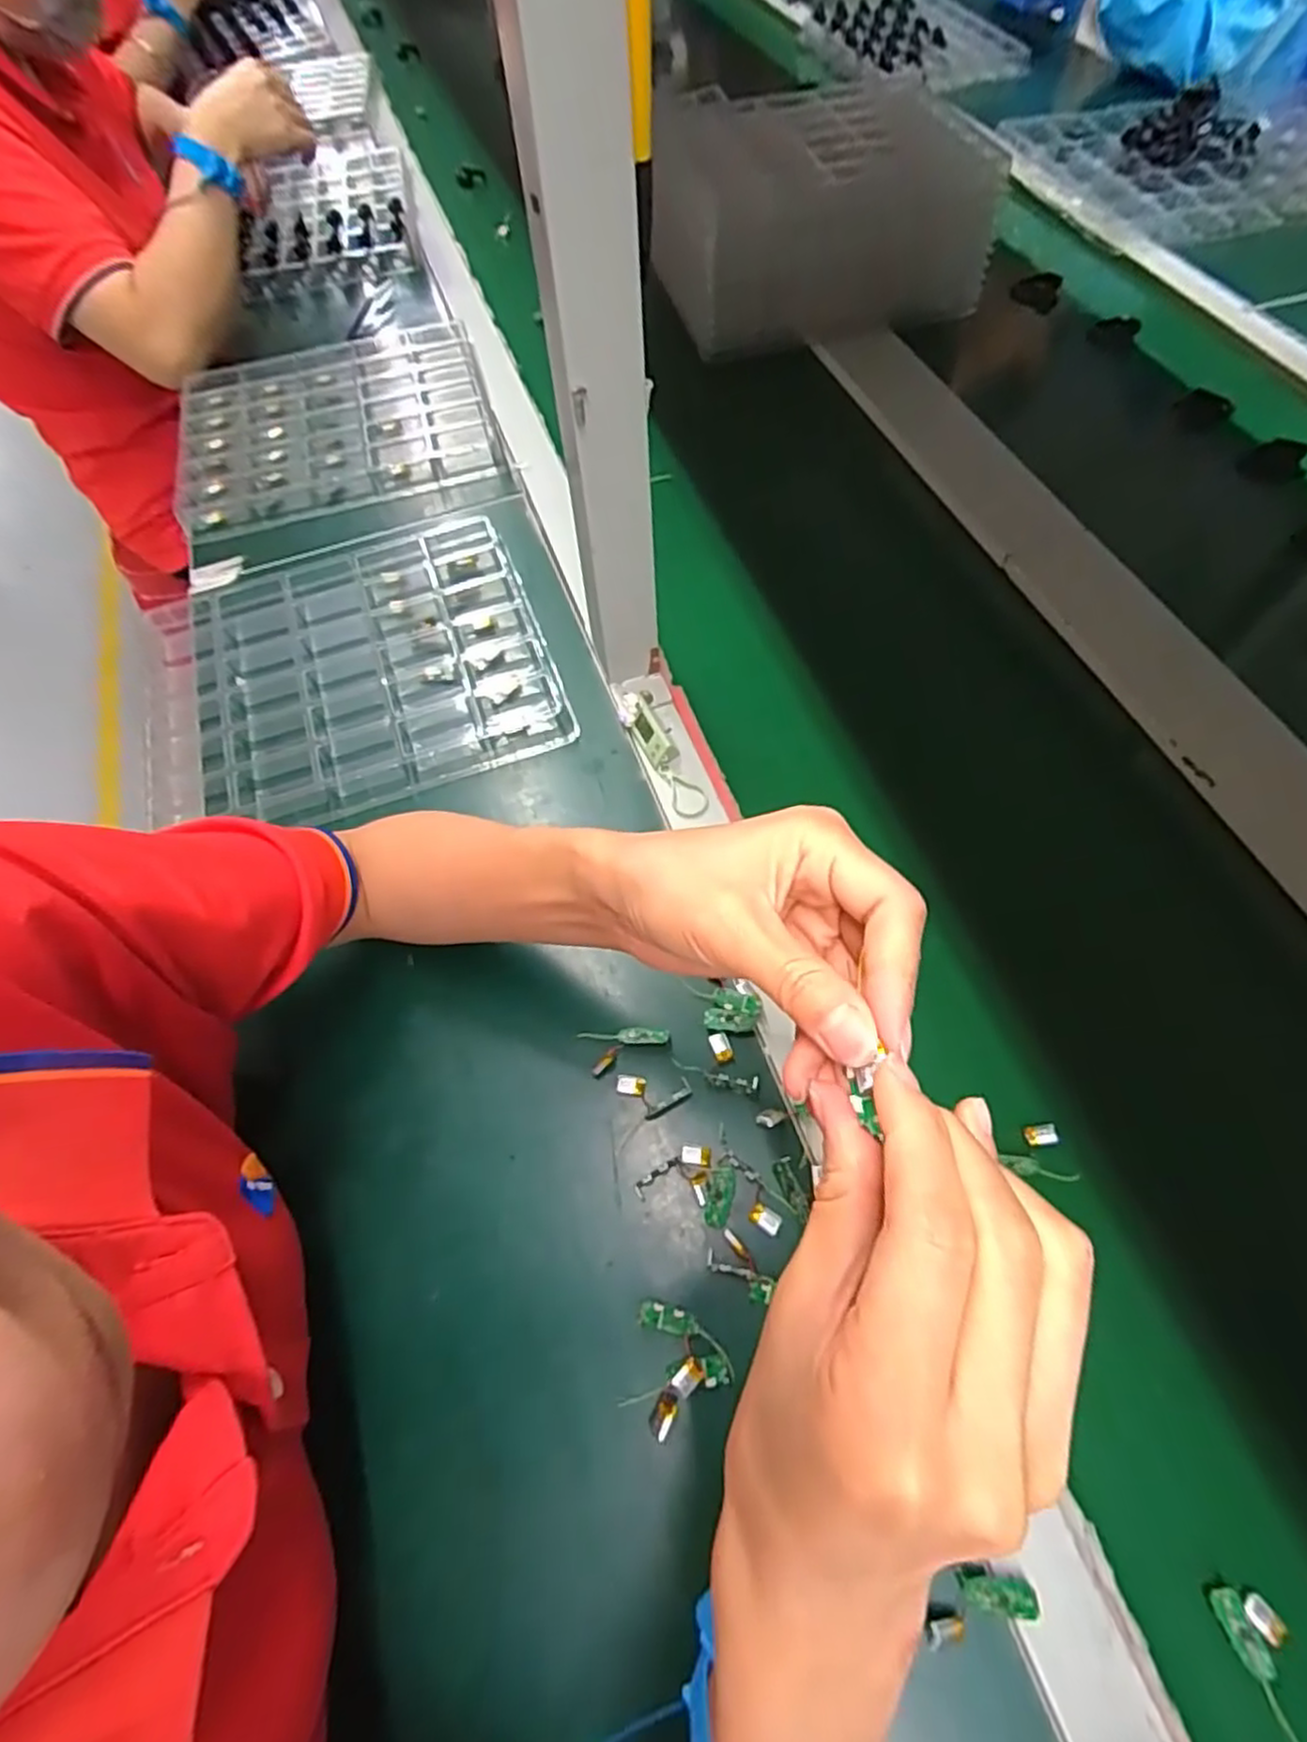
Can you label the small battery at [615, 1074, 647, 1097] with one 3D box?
[{"bbox_3d":[-0.013,0.121,0.413,0.016,0.004,0.010,8,63,8],"label":"small battery"}]

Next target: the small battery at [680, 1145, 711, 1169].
[{"bbox_3d":[0.023,0.153,0.392,0.016,0.004,0.010,6,63,7],"label":"small battery"}]

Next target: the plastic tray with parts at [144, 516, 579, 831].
[{"bbox_3d":[-0.238,-0.156,0.567,0.297,0.022,0.249,-19,63,-6],"label":"plastic tray with parts"}]

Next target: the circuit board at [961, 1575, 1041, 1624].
[{"bbox_3d":[0.145,0.302,0.304,0.029,0.004,0.013,1,29,4],"label":"circuit board"}]

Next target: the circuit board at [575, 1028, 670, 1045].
[{"bbox_3d":[-0.018,0.096,0.426,0.053,0.005,0.010,-1,63,3],"label":"circuit board"}]

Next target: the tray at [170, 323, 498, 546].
[{"bbox_3d":[-0.312,-0.445,0.719,0.290,0.026,0.240,-15,63,-4],"label":"tray"}]

